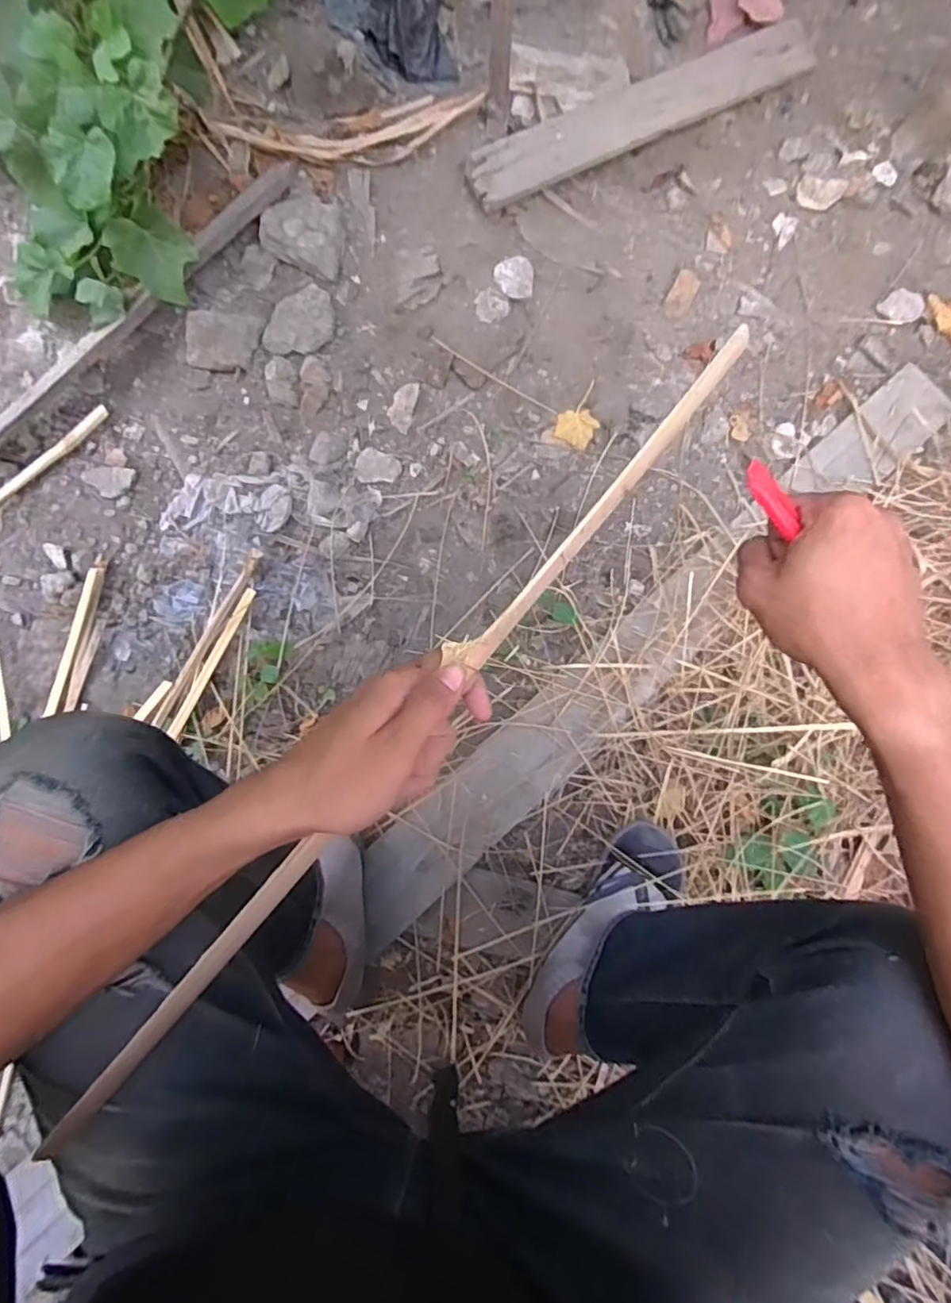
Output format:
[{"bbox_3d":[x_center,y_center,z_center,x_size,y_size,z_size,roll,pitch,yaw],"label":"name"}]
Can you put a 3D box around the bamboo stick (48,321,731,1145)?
[{"bbox_3d":[-0.040,0.043,0.346,0.019,0.015,0.593,41,88,10],"label":"bamboo stick"}]

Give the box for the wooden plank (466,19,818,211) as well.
[{"bbox_3d":[0.259,-0.849,0.952,0.586,0.025,0.090,-25,102,-4],"label":"wooden plank"}]

